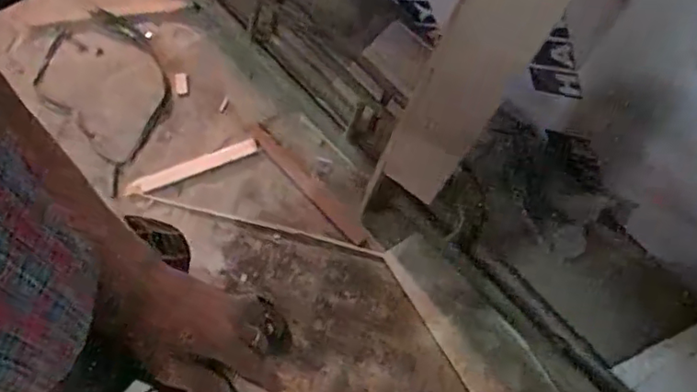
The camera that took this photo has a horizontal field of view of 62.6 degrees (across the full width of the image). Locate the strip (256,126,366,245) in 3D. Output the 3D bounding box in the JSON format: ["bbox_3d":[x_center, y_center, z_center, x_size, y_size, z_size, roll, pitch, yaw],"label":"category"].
[{"bbox_3d":[-0.099,-0.030,1.437,0.046,0.013,0.385,-43,75,-8],"label":"strip"}]

